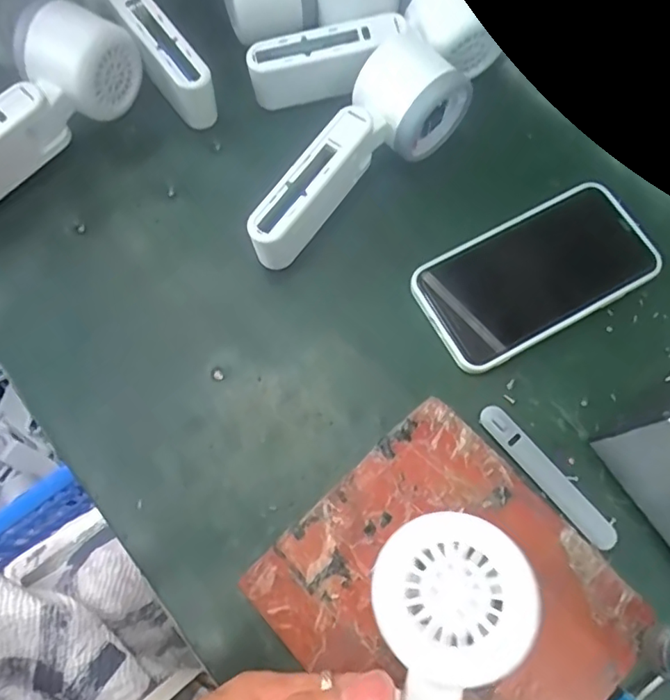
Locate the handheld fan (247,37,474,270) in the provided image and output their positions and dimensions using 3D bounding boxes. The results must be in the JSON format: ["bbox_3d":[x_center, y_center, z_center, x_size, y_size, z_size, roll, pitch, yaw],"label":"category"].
[{"bbox_3d":[0.010,-0.120,0.330,0.055,0.051,0.168,42,76,11],"label":"handheld fan"}]

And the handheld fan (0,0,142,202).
[{"bbox_3d":[-0.189,-0.137,0.326,0.048,0.053,0.164,34,74,9],"label":"handheld fan"}]

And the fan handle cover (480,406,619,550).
[{"bbox_3d":[0.117,0.069,0.301,0.016,0.005,0.093,-39,77,-14],"label":"fan handle cover"}]

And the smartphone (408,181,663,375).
[{"bbox_3d":[0.123,-0.048,0.330,0.146,0.006,0.074,-28,74,-11],"label":"smartphone"}]

